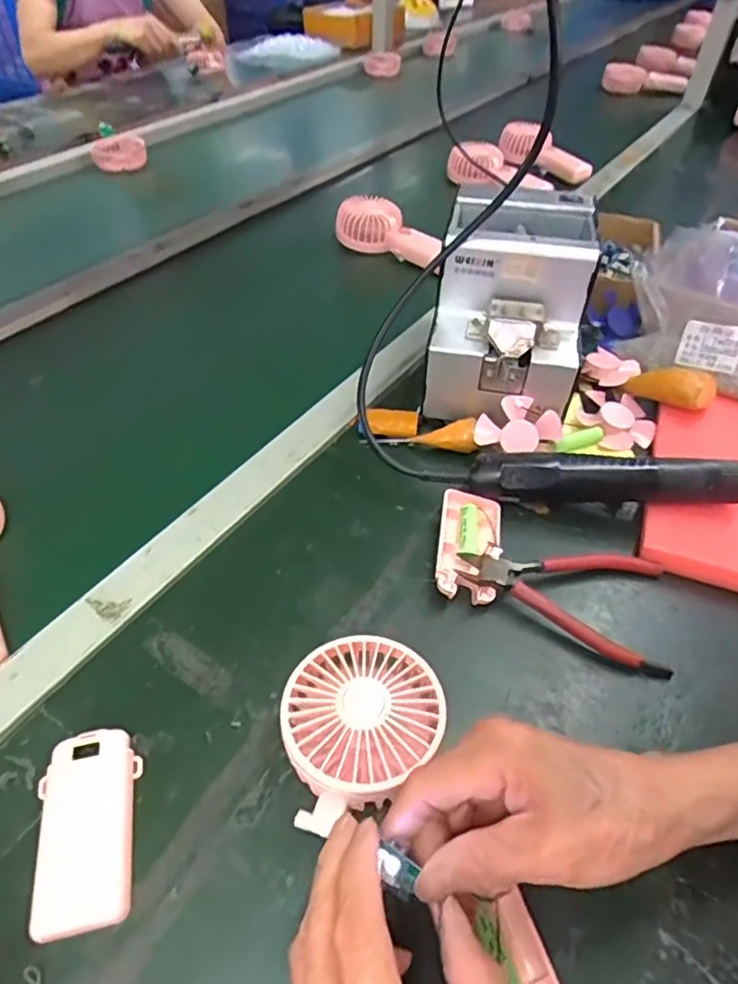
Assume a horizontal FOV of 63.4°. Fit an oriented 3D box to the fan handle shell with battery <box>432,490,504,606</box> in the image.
[{"bbox_3d":[0.074,0.042,0.447,0.043,0.026,0.094,9,47,5],"label":"fan handle shell with battery"}]

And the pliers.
[{"bbox_3d":[0.141,0.067,0.419,0.148,0.022,0.069,25,51,19],"label":"pliers"}]

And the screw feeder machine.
[{"bbox_3d":[0.126,-0.170,0.534,0.124,0.147,0.162,9,47,8],"label":"screw feeder machine"}]

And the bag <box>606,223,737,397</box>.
[{"bbox_3d":[0.326,-0.178,0.545,0.147,0.105,0.117,14,48,13],"label":"bag"}]

